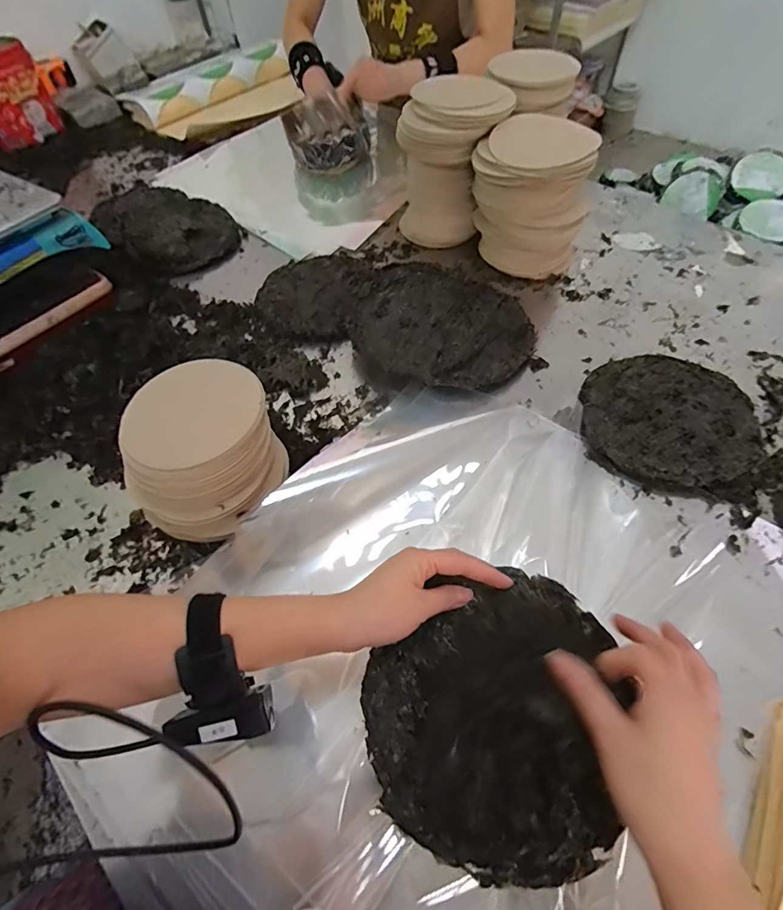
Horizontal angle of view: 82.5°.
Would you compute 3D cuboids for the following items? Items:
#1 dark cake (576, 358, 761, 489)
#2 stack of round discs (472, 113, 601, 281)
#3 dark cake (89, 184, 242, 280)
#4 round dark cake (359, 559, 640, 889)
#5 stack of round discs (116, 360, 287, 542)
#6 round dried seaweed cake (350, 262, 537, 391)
[{"bbox_3d":[0.335,-0.046,0.549,0.191,0.021,0.198,-2,56,3],"label":"dark cake"},{"bbox_3d":[0.205,-0.383,0.680,0.140,0.199,0.128,-16,57,-7],"label":"stack of round discs"},{"bbox_3d":[-0.460,-0.456,0.878,0.353,0.042,0.205,33,64,23],"label":"dark cake"},{"bbox_3d":[0.077,0.184,0.320,0.184,0.038,0.183,-1,56,1],"label":"round dark cake"},{"bbox_3d":[-0.200,-0.006,0.488,0.153,0.110,0.167,-11,56,-6],"label":"stack of round discs"},{"bbox_3d":[0.075,-0.187,0.643,0.249,0.052,0.196,8,56,7],"label":"round dried seaweed cake"}]

